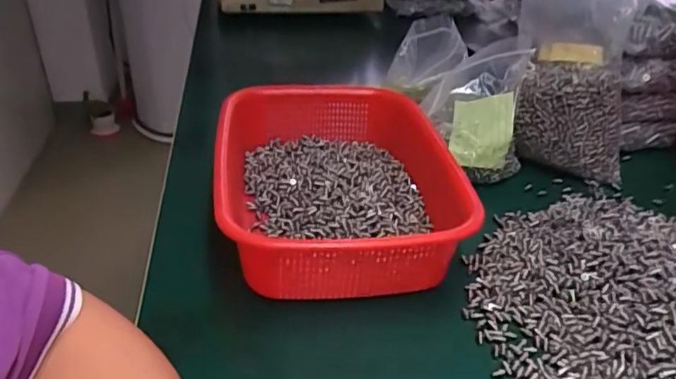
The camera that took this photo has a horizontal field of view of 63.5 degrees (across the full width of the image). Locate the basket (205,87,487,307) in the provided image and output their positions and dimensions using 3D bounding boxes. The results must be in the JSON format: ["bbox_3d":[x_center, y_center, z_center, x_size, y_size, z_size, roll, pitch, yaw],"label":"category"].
[{"bbox_3d":[0.000,-0.009,0.506,0.194,0.082,0.278,-2,32,-7],"label":"basket"}]

